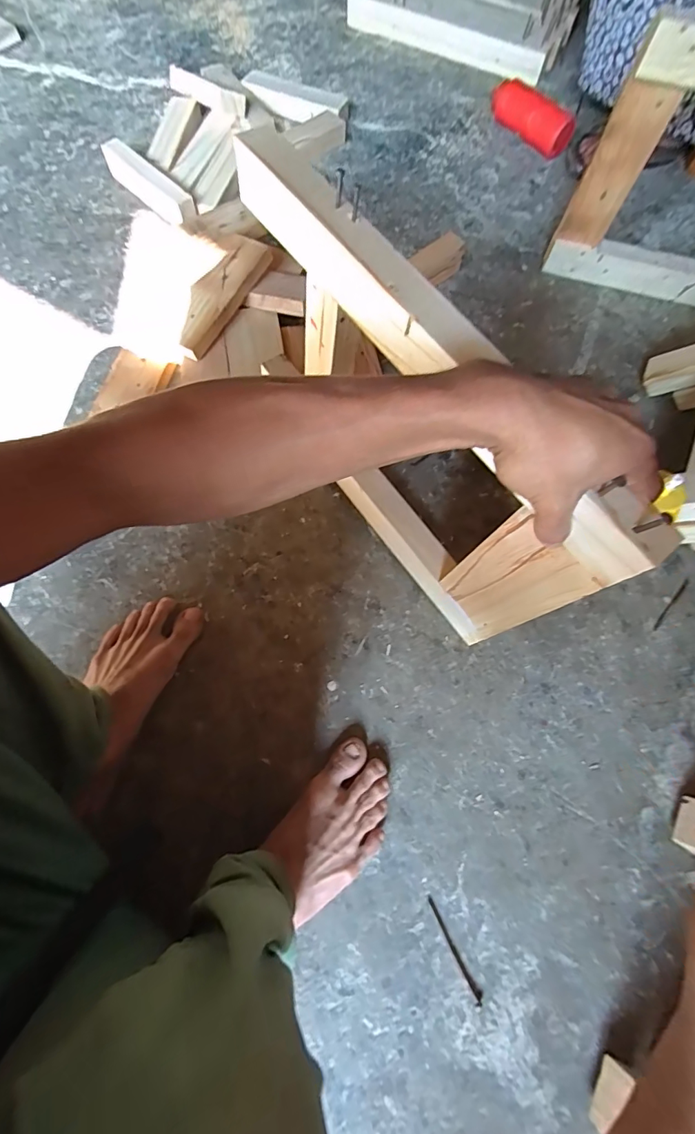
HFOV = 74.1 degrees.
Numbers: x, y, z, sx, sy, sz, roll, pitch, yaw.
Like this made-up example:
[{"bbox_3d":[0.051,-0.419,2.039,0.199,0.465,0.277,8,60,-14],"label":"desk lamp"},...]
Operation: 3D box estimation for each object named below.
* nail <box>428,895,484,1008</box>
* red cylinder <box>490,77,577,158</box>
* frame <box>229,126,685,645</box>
[{"bbox_3d":[0.106,0.373,0.448,0.011,0.004,0.097,-23,72,-11],"label":"nail"},{"bbox_3d":[0.356,-0.890,0.903,0.073,0.058,0.199,-33,74,-14],"label":"red cylinder"},{"bbox_3d":[0.054,-0.118,0.453,0.044,0.343,0.415,-35,75,-14],"label":"frame"}]

